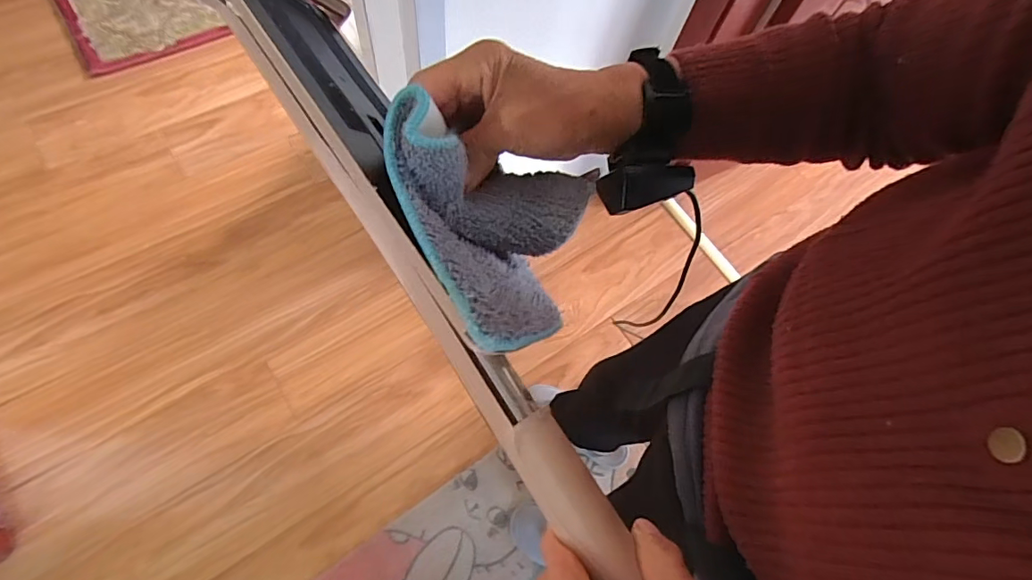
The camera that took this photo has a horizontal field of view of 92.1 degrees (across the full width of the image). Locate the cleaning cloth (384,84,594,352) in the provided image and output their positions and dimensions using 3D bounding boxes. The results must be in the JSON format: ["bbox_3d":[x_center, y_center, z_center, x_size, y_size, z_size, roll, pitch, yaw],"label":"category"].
[{"bbox_3d":[-0.004,-0.044,0.305,0.122,0.099,0.138,-24,70,-13],"label":"cleaning cloth"}]

